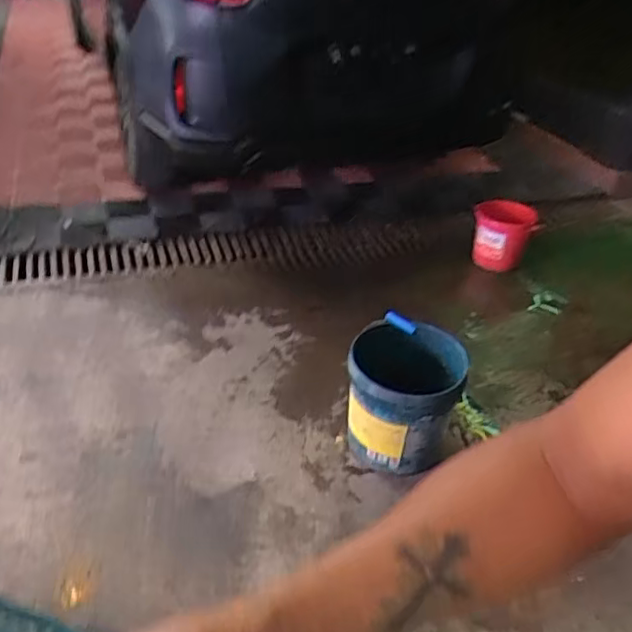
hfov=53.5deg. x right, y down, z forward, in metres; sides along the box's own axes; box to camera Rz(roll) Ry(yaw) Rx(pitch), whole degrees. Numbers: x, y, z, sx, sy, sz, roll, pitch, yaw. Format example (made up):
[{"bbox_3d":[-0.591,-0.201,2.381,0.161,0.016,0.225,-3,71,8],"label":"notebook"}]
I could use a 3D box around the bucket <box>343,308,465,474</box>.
[{"bbox_3d":[0.236,0.188,1.645,0.285,0.425,0.285,3,35,-2],"label":"bucket"}]

